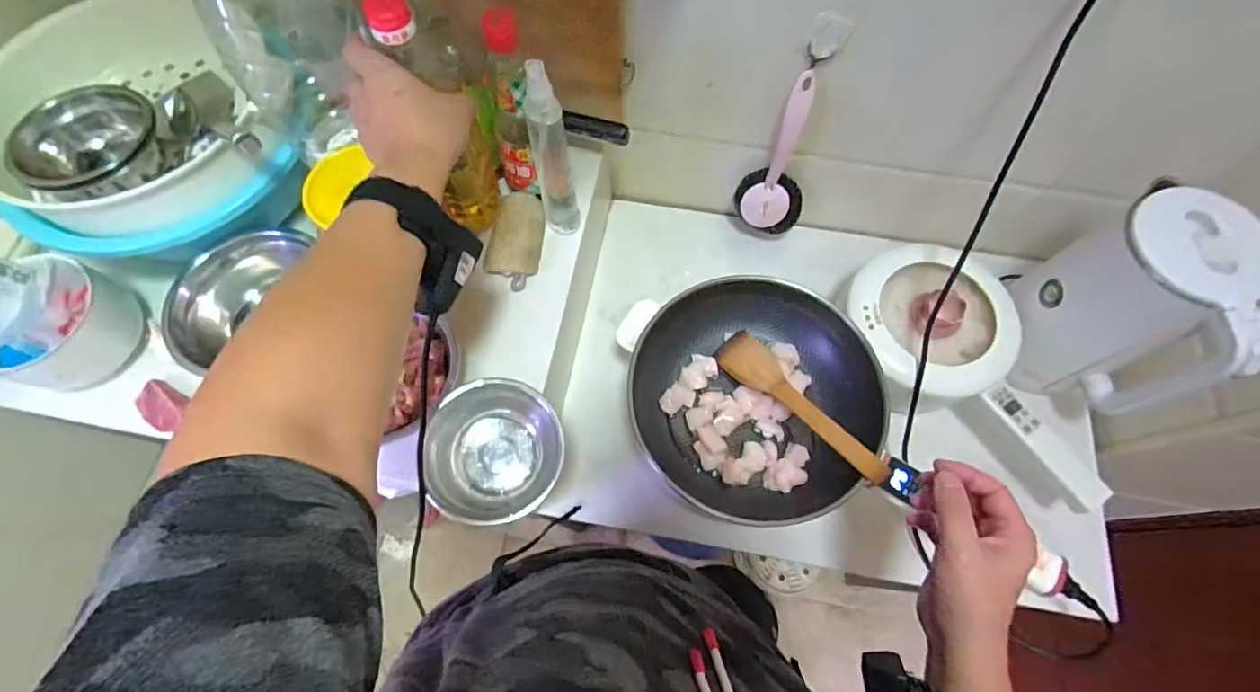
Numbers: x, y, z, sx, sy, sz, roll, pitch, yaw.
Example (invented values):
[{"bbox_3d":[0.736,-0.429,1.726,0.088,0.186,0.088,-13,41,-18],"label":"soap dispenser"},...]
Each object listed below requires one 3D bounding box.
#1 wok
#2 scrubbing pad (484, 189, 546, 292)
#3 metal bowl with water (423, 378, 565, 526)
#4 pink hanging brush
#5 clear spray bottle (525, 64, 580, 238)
[{"bbox_3d":[0.140,0.060,0.611,0.267,0.078,0.266,-7,69,-2],"label":"wok"},{"bbox_3d":[-0.129,-0.120,0.596,0.057,0.028,0.103,8,69,4],"label":"scrubbing pad"},{"bbox_3d":[-0.124,0.100,0.502,0.118,0.059,0.122,0,69,1],"label":"metal bowl with water"},{"bbox_3d":[0.187,-0.222,0.645,0.085,0.214,0.052,8,69,4],"label":"pink hanging brush"},{"bbox_3d":[-0.077,-0.180,0.522,0.035,0.207,0.034,0,69,1],"label":"clear spray bottle"}]

